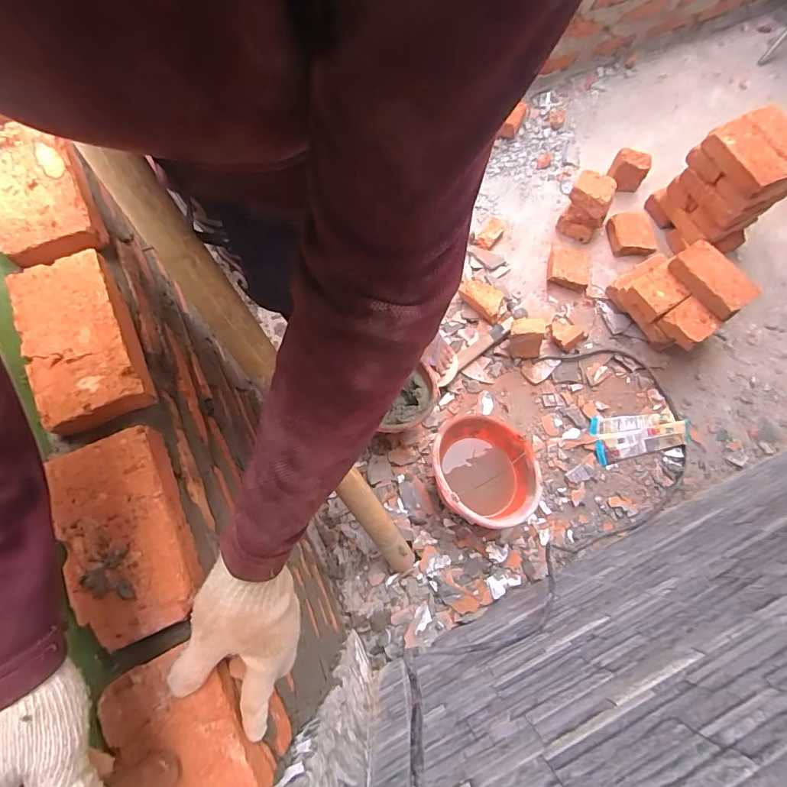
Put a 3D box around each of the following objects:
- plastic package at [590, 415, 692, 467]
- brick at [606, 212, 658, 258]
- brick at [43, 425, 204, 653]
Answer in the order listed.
[{"bbox_3d":[0.642,0.103,1.133,0.254,0.030,0.122,-9,73,-4],"label":"plastic package"},{"bbox_3d":[0.704,-0.470,1.300,0.116,0.045,0.135,-3,72,-2],"label":"brick"},{"bbox_3d":[-0.256,0.135,0.425,0.100,0.042,0.188,-24,75,-9],"label":"brick"}]

